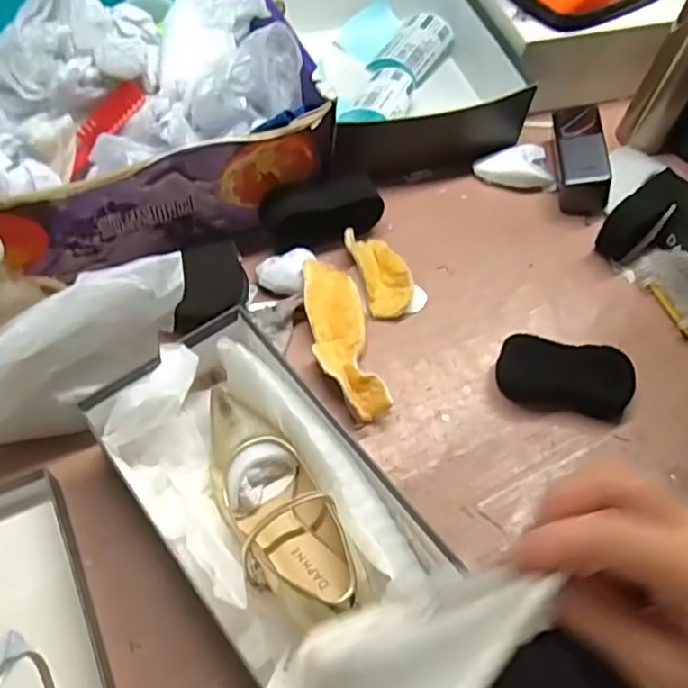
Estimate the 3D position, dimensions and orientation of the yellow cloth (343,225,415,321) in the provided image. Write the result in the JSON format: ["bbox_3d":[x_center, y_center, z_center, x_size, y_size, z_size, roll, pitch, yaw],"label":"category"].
[{"bbox_3d":[0.039,-0.077,0.663,0.049,0.024,0.103,-16,62,-13],"label":"yellow cloth"}]

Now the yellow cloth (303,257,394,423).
[{"bbox_3d":[-0.003,-0.006,0.617,0.055,0.031,0.173,-10,60,-10],"label":"yellow cloth"}]

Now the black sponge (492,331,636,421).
[{"bbox_3d":[0.213,0.033,0.611,0.123,0.042,0.059,11,59,3],"label":"black sponge"}]

